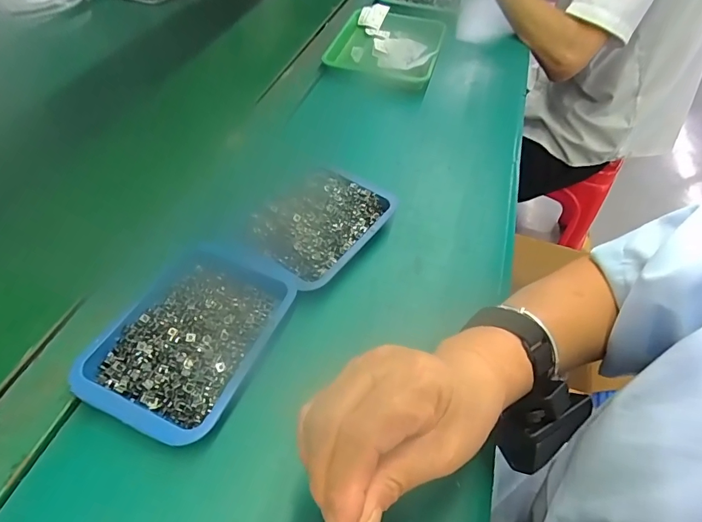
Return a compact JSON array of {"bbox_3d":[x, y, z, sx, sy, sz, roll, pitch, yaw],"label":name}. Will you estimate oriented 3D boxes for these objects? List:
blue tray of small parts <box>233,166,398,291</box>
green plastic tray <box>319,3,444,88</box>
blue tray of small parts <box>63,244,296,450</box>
[{"bbox_3d":[-0.031,-0.038,0.417,0.104,0.031,0.148,32,54,19],"label":"blue tray of small parts"},{"bbox_3d":[0.060,-0.360,0.689,0.164,0.032,0.231,14,51,6],"label":"green plastic tray"},{"bbox_3d":[-0.126,0.052,0.342,0.117,0.026,0.167,22,52,12],"label":"blue tray of small parts"}]

